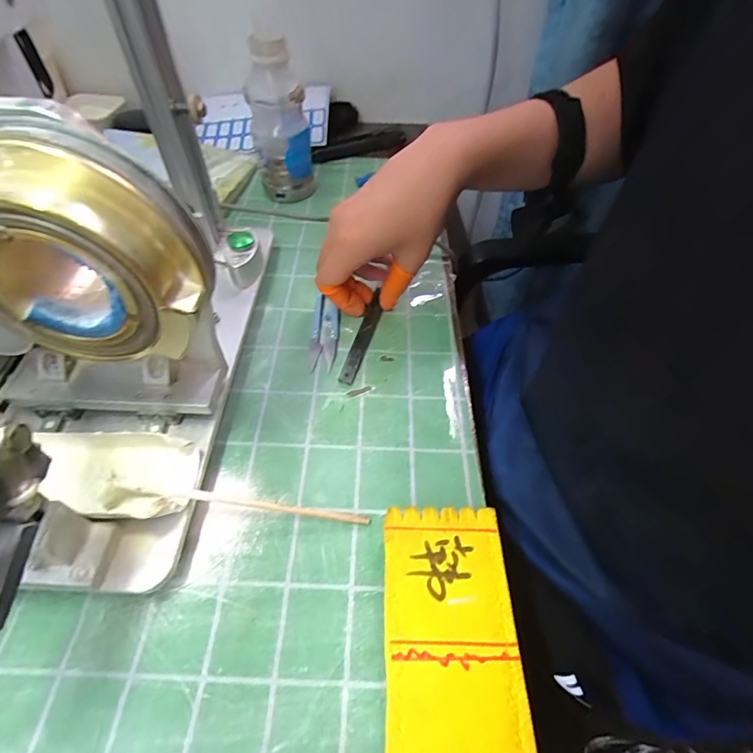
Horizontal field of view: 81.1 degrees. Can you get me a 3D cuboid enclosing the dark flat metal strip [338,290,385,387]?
[{"bbox_3d":[-0.010,-0.037,0.388,0.014,0.006,0.107,14,55,8],"label":"dark flat metal strip"}]

